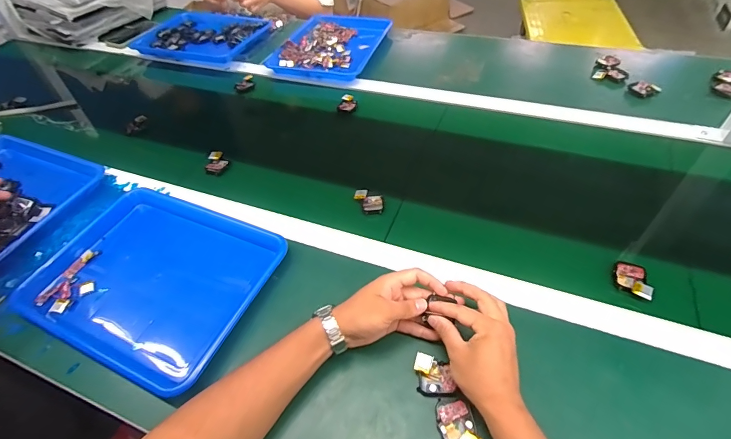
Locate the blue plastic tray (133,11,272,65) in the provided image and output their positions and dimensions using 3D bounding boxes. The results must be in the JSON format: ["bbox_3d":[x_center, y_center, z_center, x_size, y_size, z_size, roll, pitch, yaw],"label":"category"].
[{"bbox_3d":[-0.462,-0.521,1.101,0.359,0.040,0.270,22,55,23],"label":"blue plastic tray"}]

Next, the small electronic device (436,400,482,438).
[{"bbox_3d":[0.099,0.223,0.416,0.039,0.012,0.057,-14,49,-6],"label":"small electronic device"}]

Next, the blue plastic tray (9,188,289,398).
[{"bbox_3d":[-0.297,0.079,0.556,0.320,0.032,0.247,16,53,19],"label":"blue plastic tray"}]

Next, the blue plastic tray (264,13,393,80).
[{"bbox_3d":[-0.078,-0.451,0.984,0.236,0.031,0.300,12,52,16],"label":"blue plastic tray"}]

